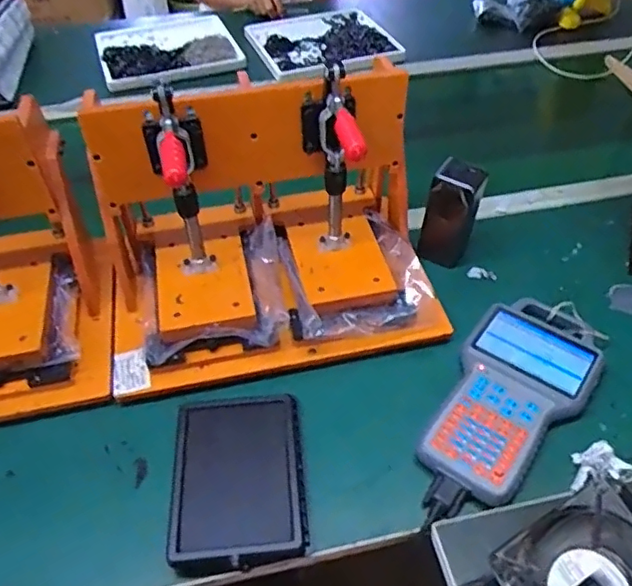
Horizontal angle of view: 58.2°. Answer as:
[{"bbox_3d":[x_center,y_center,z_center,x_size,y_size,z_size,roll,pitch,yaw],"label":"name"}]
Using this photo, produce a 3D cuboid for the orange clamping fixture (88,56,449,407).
[{"bbox_3d":[-0.060,-0.082,0.620,0.366,0.247,0.235,-10,47,-8],"label":"orange clamping fixture"}]

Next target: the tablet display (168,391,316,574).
[{"bbox_3d":[-0.072,0.172,0.539,0.125,0.022,0.166,-5,47,-4],"label":"tablet display"}]

